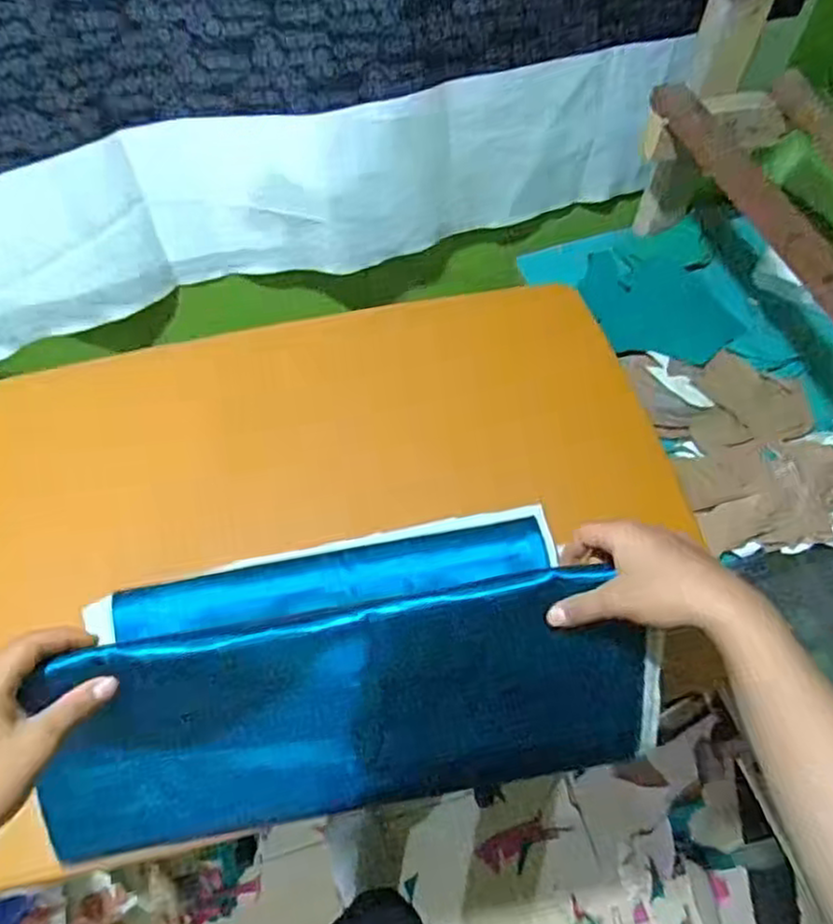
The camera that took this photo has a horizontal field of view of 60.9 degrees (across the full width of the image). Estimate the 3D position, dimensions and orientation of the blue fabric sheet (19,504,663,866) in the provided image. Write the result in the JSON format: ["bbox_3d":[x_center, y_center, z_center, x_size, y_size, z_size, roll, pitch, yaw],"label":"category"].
[{"bbox_3d":[-0.040,0.127,0.521,0.389,0.177,0.222,-11,60,-9],"label":"blue fabric sheet"}]

